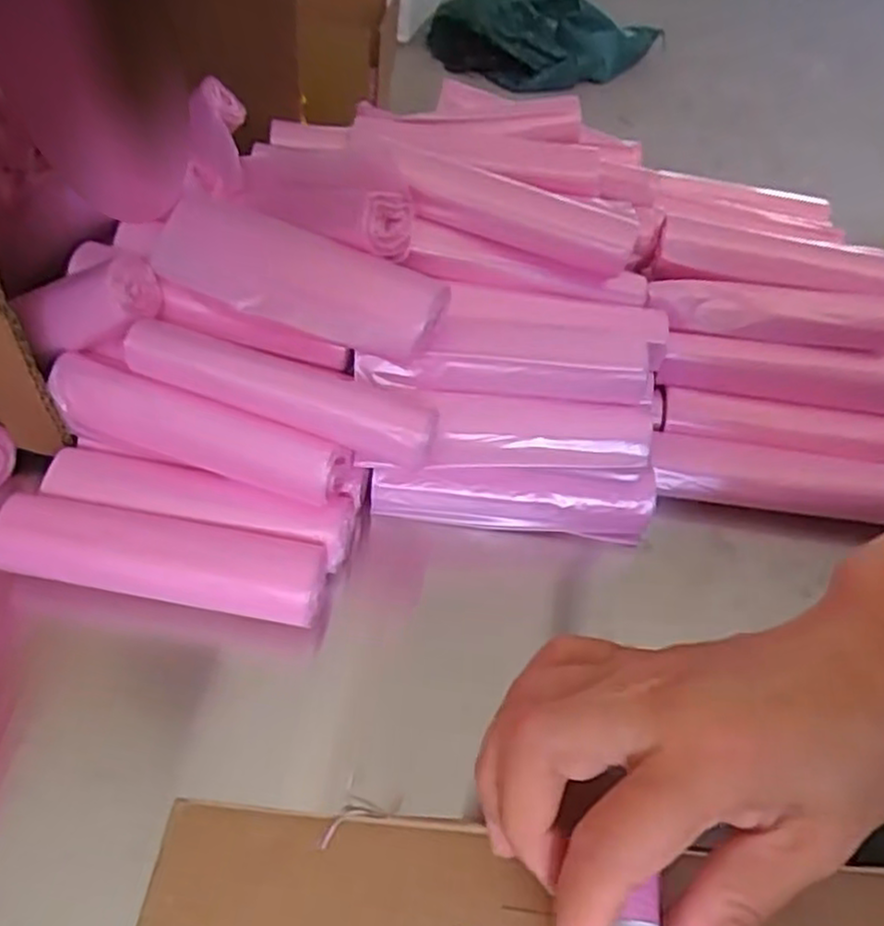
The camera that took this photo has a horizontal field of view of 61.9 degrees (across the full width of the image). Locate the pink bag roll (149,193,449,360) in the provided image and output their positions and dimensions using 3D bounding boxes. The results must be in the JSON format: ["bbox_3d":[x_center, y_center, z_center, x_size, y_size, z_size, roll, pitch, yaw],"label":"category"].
[{"bbox_3d":[-0.059,-0.077,0.305,0.121,0.028,0.037,17,46,9],"label":"pink bag roll"}]

